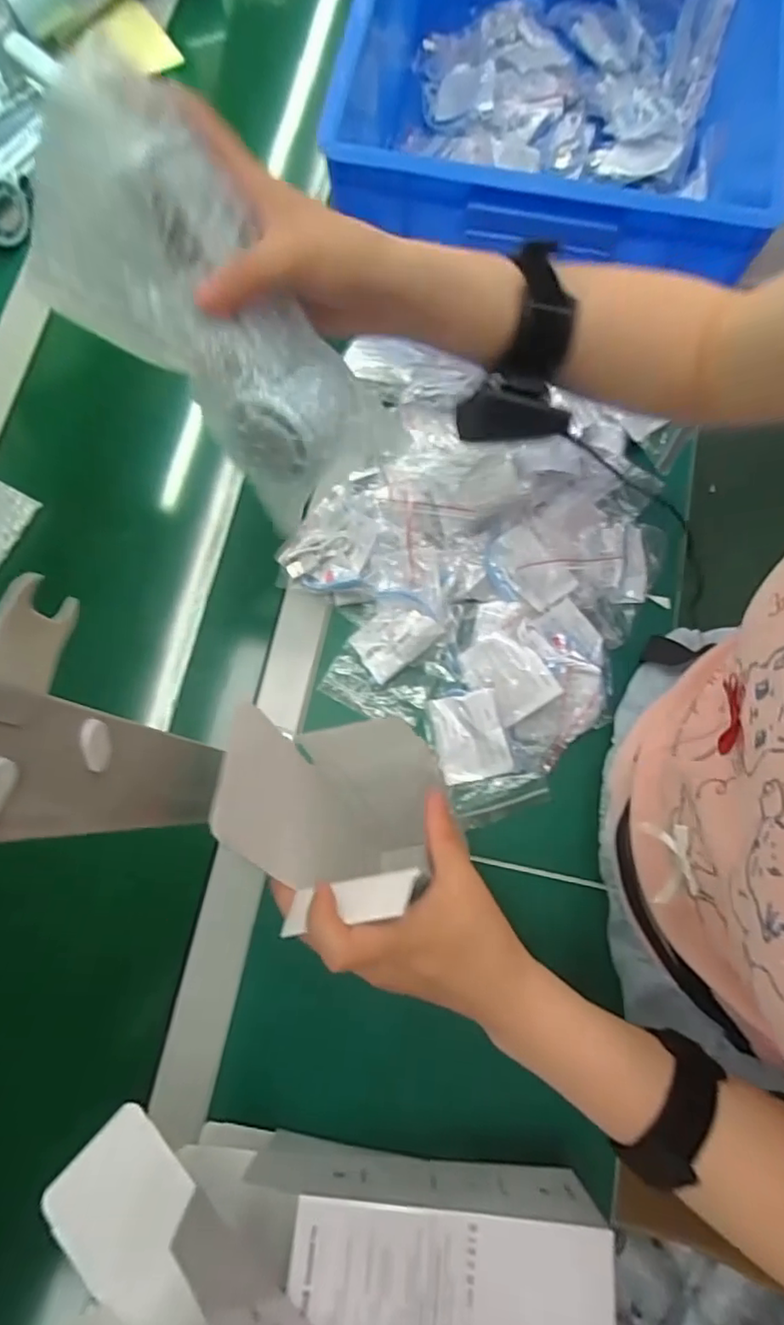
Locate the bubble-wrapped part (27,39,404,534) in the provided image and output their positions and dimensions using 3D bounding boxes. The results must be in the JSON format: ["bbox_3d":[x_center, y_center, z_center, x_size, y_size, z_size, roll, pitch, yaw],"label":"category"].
[{"bbox_3d":[-0.088,-0.166,0.294,0.089,0.064,0.194,-47,118,-10],"label":"bubble-wrapped part"}]

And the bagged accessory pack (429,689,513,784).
[{"bbox_3d":[0.061,0.060,0.475,0.058,0.011,0.068,-15,88,27],"label":"bagged accessory pack"}]

